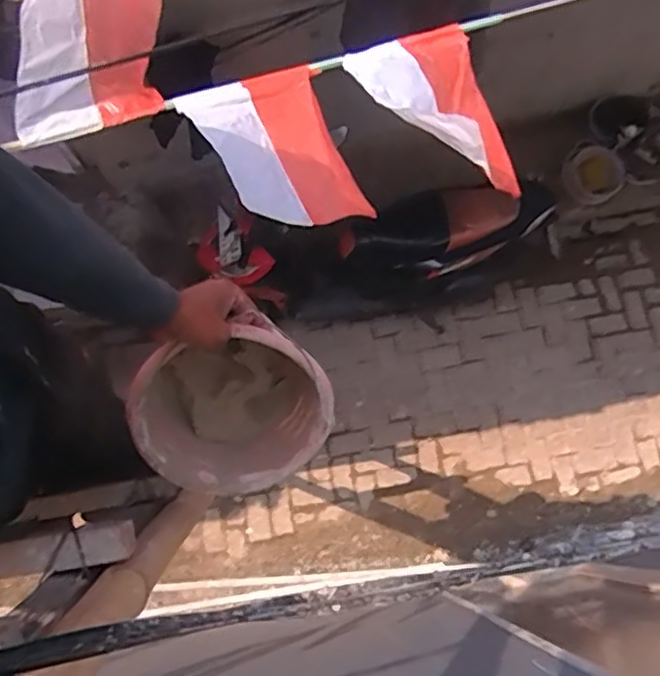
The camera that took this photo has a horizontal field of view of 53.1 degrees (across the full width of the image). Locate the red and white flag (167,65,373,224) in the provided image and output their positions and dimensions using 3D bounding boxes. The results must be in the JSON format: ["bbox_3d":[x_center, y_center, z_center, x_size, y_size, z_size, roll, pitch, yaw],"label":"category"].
[{"bbox_3d":[-0.046,-0.159,0.520,0.107,0.067,0.161,-22,76,-8],"label":"red and white flag"}]

